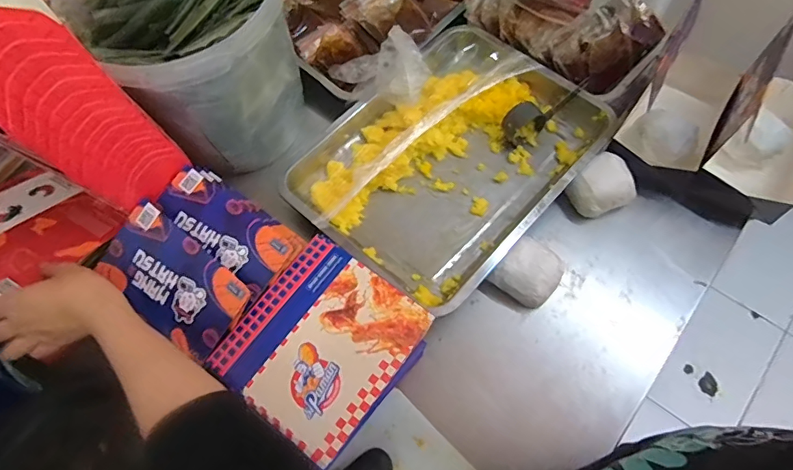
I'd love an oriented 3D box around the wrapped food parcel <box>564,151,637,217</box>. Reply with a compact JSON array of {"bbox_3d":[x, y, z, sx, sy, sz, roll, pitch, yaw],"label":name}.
[{"bbox_3d":[0.265,-0.061,0.622,0.067,0.055,0.064,-1,65,3],"label":"wrapped food parcel"}]

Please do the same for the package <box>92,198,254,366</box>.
[{"bbox_3d":[-0.239,0.046,0.518,0.173,0.011,0.091,36,92,17],"label":"package"}]

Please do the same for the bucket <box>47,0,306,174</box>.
[{"bbox_3d":[-0.228,-0.214,0.627,0.215,0.262,0.206,-1,65,3],"label":"bucket"}]

